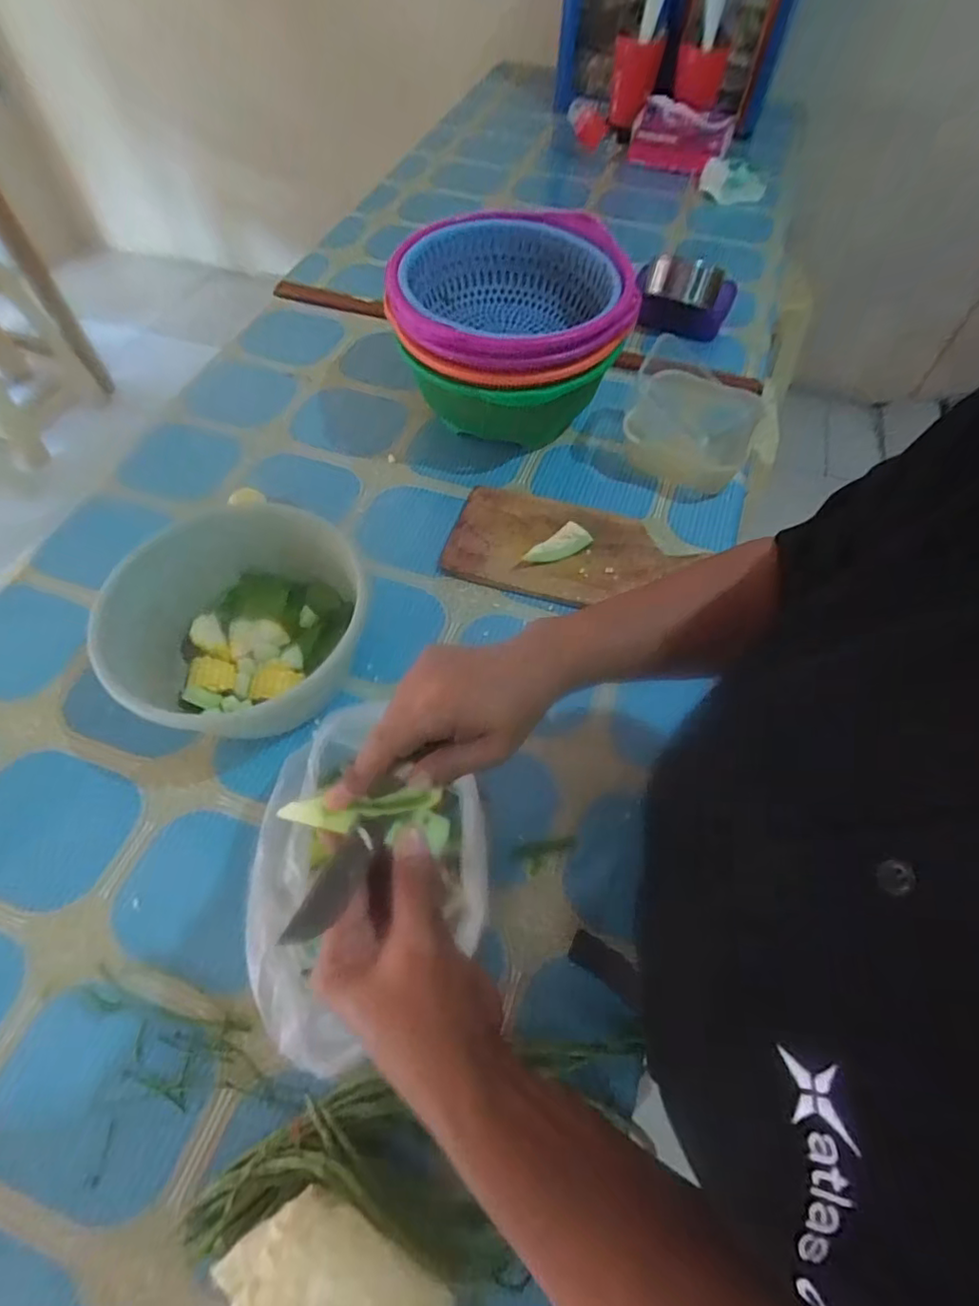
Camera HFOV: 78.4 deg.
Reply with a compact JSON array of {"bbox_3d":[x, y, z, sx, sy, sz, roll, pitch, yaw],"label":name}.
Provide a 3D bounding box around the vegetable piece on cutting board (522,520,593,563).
[{"bbox_3d":[0.081,-0.124,0.701,0.080,0.019,0.031,-32,66,-17],"label":"vegetable piece on cutting board"}]

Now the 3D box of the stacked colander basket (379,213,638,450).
[{"bbox_3d":[0.021,-0.403,0.786,0.274,0.191,0.266,0,61,-1],"label":"stacked colander basket"}]

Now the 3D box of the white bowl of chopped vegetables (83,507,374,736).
[{"bbox_3d":[-0.243,-0.022,0.611,0.228,0.125,0.235,0,59,-1],"label":"white bowl of chopped vegetables"}]

